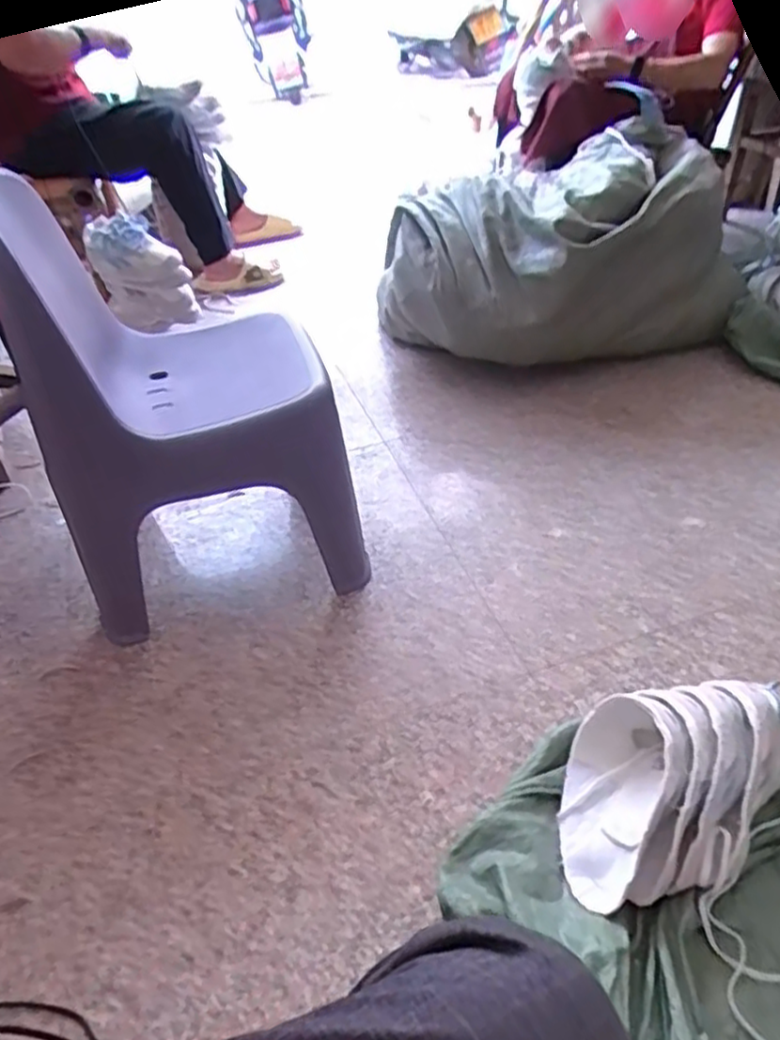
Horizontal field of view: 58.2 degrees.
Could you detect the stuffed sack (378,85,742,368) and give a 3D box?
[{"bbox_3d":[0.388,-0.620,1.640,0.731,0.367,0.488,-22,45,-21],"label":"stuffed sack"}]

